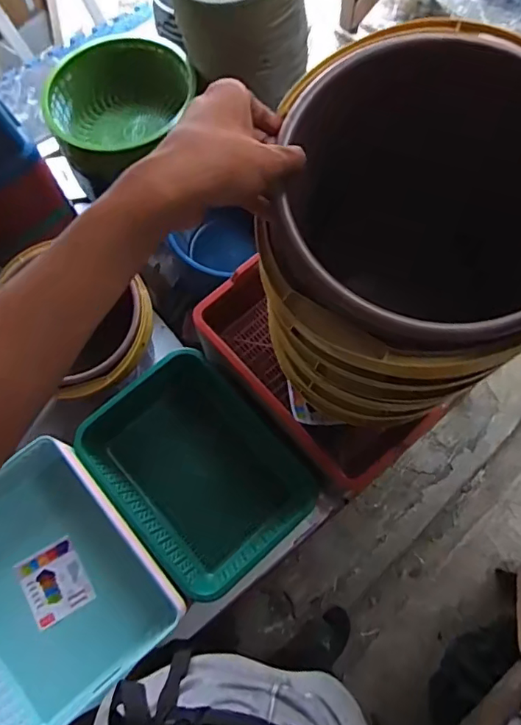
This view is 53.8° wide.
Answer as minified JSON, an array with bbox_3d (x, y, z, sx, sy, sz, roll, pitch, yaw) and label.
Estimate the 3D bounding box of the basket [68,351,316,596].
[{"bbox_3d":[-0.103,0.176,0.863,0.257,0.124,0.344,-40,76,-13],"label":"basket"}]

